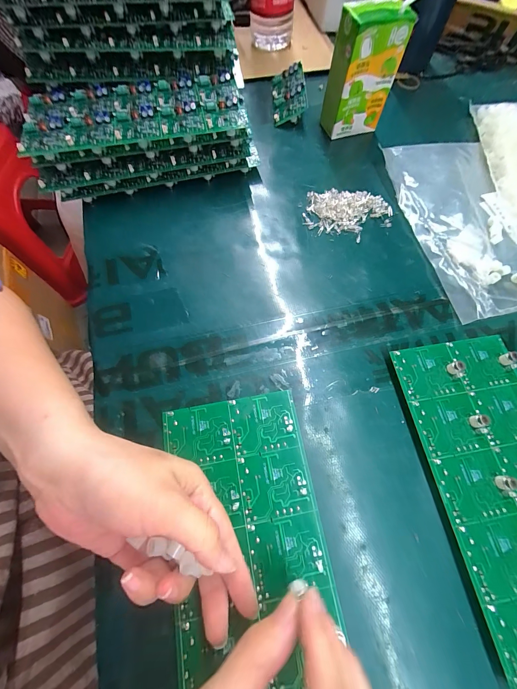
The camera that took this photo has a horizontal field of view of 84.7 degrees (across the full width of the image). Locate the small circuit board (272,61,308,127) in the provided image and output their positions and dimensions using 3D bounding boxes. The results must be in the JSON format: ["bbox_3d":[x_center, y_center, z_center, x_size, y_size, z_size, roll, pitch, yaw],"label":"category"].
[{"bbox_3d":[0.041,-0.345,0.389,0.045,0.011,0.108,-9,68,21],"label":"small circuit board"}]

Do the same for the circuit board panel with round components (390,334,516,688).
[{"bbox_3d":[0.188,0.103,0.217,0.104,0.018,0.222,-9,69,-4],"label":"circuit board panel with round components"}]

